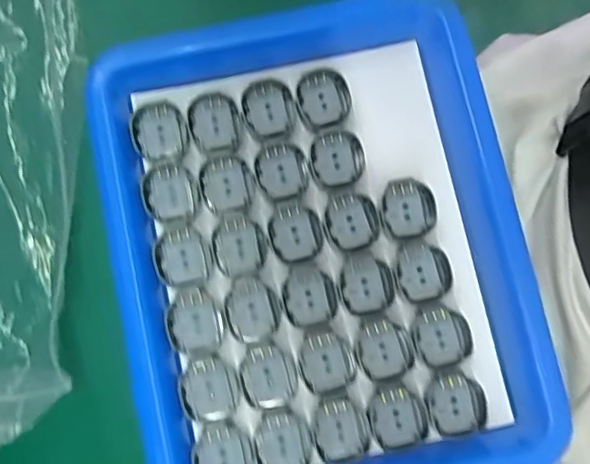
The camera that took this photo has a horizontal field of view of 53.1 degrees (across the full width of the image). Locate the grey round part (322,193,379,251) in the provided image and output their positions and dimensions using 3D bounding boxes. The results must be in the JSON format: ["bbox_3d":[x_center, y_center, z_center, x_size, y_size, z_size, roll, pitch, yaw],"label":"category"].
[{"bbox_3d":[0.025,-0.005,0.269,0.024,0.004,0.024,0,81,0],"label":"grey round part"}]

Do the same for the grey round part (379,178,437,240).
[{"bbox_3d":[0.051,-0.011,0.270,0.025,0.004,0.026,0,81,0],"label":"grey round part"}]

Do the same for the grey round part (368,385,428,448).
[{"bbox_3d":[0.045,0.081,0.258,0.024,0.004,0.024,0,81,0],"label":"grey round part"}]

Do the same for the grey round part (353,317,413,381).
[{"bbox_3d":[0.039,0.052,0.262,0.024,0.004,0.025,0,81,0],"label":"grey round part"}]

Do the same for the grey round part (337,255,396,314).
[{"bbox_3d":[0.032,0.024,0.265,0.024,0.004,0.025,0,81,0],"label":"grey round part"}]

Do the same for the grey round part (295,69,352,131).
[{"bbox_3d":[0.013,-0.063,0.278,0.024,0.004,0.026,0,81,0],"label":"grey round part"}]

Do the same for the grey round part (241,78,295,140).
[{"bbox_3d":[-0.013,-0.058,0.275,0.024,0.005,0.026,0,81,0],"label":"grey round part"}]

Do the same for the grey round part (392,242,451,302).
[{"bbox_3d":[0.057,0.018,0.265,0.024,0.004,0.026,-17,81,-3],"label":"grey round part"}]

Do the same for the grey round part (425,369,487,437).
[{"bbox_3d":[0.070,0.075,0.259,0.024,0.004,0.027,-16,81,-2],"label":"grey round part"}]

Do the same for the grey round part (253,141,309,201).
[{"bbox_3d":[-0.006,-0.028,0.272,0.024,0.004,0.025,0,81,0],"label":"grey round part"}]

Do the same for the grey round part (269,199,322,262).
[{"bbox_3d":[0.000,-0.001,0.267,0.023,0.004,0.027,-16,81,-2],"label":"grey round part"}]

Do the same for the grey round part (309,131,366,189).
[{"bbox_3d":[0.019,-0.034,0.274,0.025,0.004,0.025,0,81,0],"label":"grey round part"}]

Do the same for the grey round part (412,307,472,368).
[{"bbox_3d":[0.065,0.046,0.262,0.024,0.004,0.025,0,81,0],"label":"grey round part"}]

